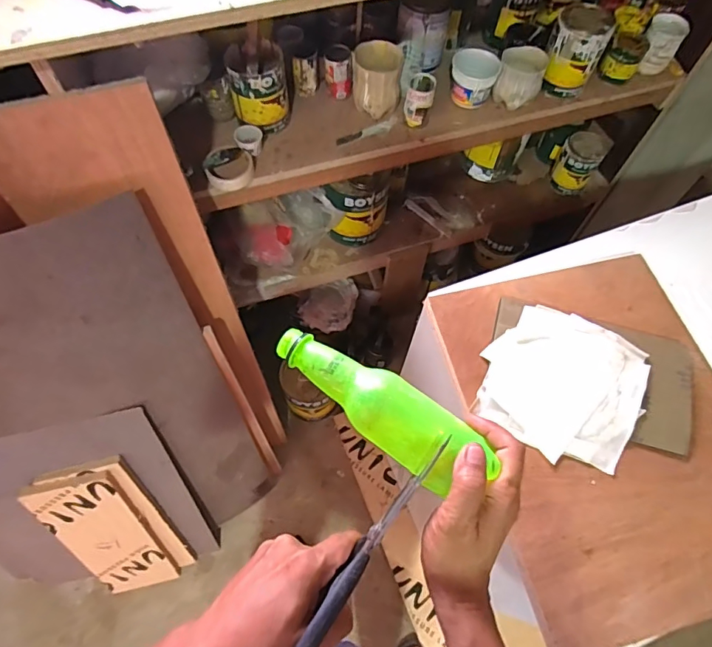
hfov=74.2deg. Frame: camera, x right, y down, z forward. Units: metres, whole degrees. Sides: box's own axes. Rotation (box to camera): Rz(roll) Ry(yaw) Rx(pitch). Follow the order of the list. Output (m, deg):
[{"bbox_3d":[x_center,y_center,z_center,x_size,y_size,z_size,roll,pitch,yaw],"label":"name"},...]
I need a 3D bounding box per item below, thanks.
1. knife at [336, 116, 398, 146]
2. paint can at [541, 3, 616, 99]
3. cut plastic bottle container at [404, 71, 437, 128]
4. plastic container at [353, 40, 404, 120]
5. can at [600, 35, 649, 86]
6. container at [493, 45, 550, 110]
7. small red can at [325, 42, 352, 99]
[{"bbox_3d":[0.025,-0.378,0.933,0.139,0.007,0.029,-27,67,-14],"label":"knife"},{"bbox_3d":[0.441,-0.548,0.956,0.108,0.135,0.127,25,66,11],"label":"paint can"},{"bbox_3d":[0.124,-0.434,0.915,0.055,0.075,0.060,12,64,4],"label":"cut plastic bottle container"},{"bbox_3d":[0.042,-0.467,0.908,0.094,0.105,0.081,4,64,1],"label":"plastic container"},{"bbox_3d":[0.567,-0.559,0.996,0.070,0.068,0.083,28,66,12],"label":"can"},{"bbox_3d":[0.327,-0.489,0.937,0.090,0.082,0.073,15,64,6],"label":"container"},{"bbox_3d":[-0.035,-0.501,0.939,0.048,0.078,0.051,1,64,-1],"label":"small red can"}]

